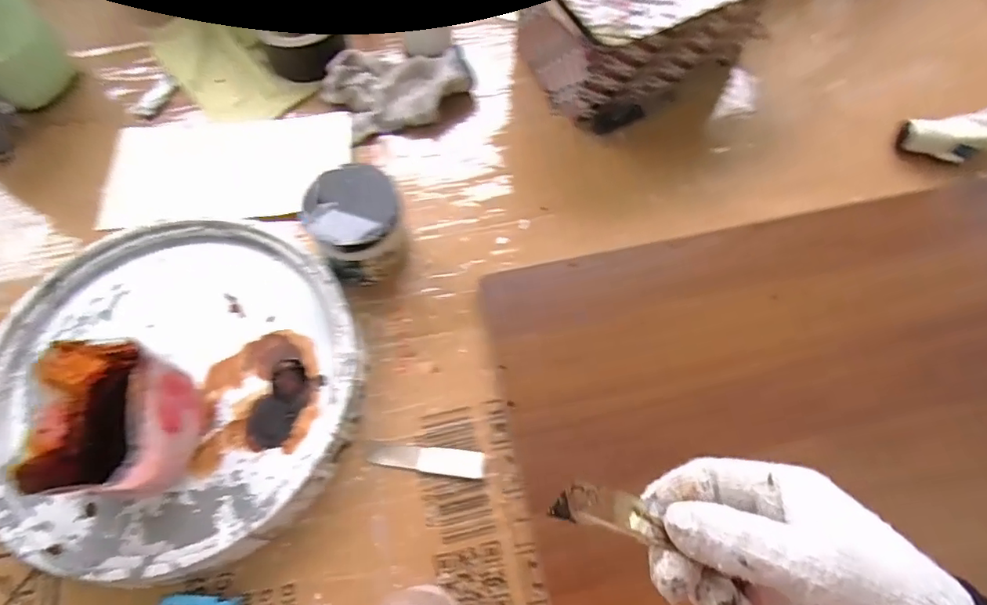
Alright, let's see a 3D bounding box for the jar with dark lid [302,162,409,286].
[{"bbox_3d":[-0.117,-0.066,0.464,0.074,0.073,0.077,0,67,1],"label":"jar with dark lid"}]

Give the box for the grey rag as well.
[{"bbox_3d":[-0.099,-0.235,0.567,0.160,0.036,0.091,-20,68,-8],"label":"grey rag"}]

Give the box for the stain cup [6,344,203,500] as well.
[{"bbox_3d":[-0.267,0.087,0.377,0.080,0.085,0.098,-4,67,-1],"label":"stain cup"}]

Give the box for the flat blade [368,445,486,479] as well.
[{"bbox_3d":[-0.054,0.130,0.434,0.093,0.004,0.021,5,67,3],"label":"flat blade"}]

